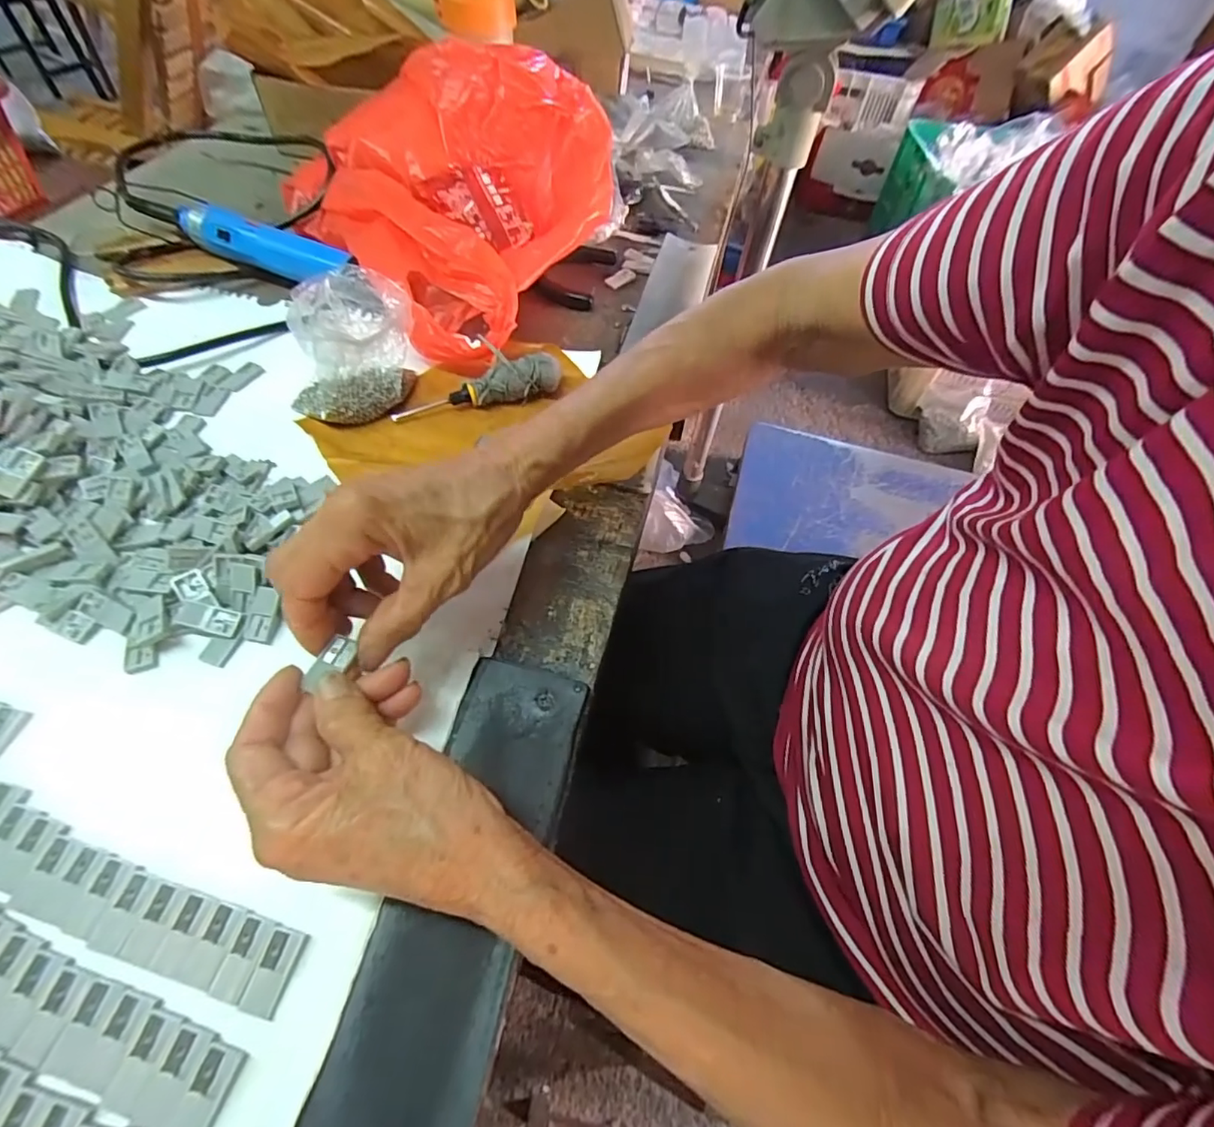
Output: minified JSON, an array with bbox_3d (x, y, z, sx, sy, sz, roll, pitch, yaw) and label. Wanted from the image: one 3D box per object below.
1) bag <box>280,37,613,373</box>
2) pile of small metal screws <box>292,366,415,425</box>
[{"bbox_3d":[-0.113,-0.314,0.466,0.244,0.107,0.307,-32,63,-23],"label":"bag"},{"bbox_3d":[-0.173,-0.119,0.388,0.079,0.017,0.042,-30,63,-22],"label":"pile of small metal screws"}]

